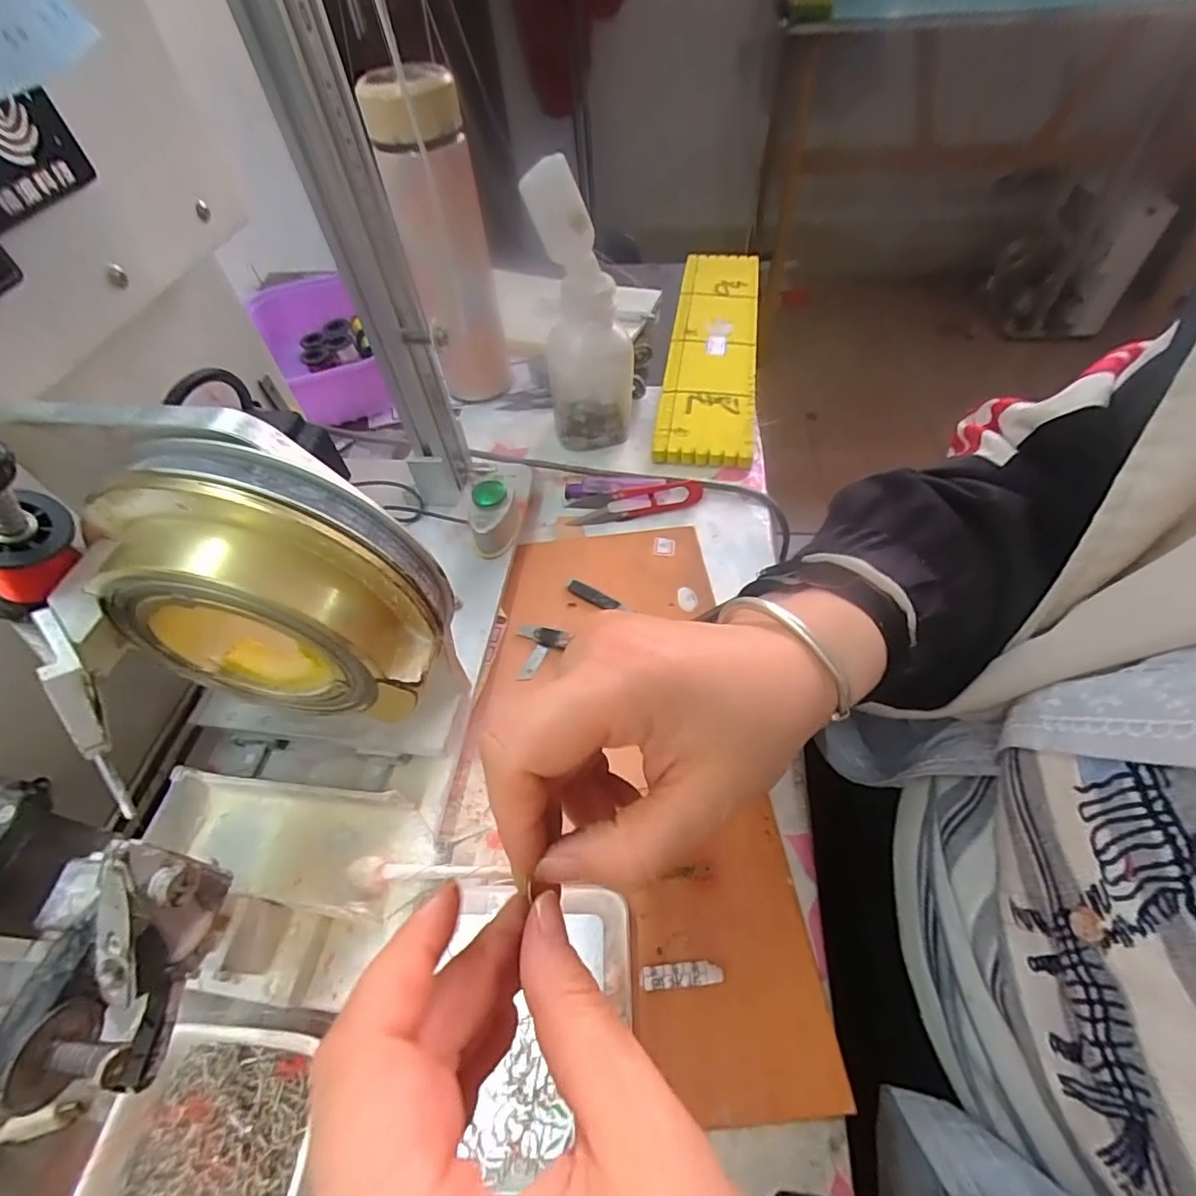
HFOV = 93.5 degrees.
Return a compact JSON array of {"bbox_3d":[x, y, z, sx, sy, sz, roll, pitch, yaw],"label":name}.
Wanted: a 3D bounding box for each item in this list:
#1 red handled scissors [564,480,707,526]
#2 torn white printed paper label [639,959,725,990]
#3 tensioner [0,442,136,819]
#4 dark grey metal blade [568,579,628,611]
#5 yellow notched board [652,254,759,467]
[{"bbox_3d":[0.029,-0.073,0.418,0.102,0.012,0.024,-9,53,-3],"label":"red handled scissors"},{"bbox_3d":[0.037,0.167,0.249,0.037,0.004,0.009,-5,53,0],"label":"torn white printed paper label"},{"bbox_3d":[-0.166,0.009,0.172,0.035,0.031,0.113,-23,89,-17],"label":"tensioner"},{"bbox_3d":[-0.004,-0.002,0.379,0.040,0.004,0.010,26,59,21],"label":"dark grey metal blade"},{"bbox_3d":[0.113,-0.252,0.548,0.079,0.019,0.360,7,54,8],"label":"yellow notched board"}]

